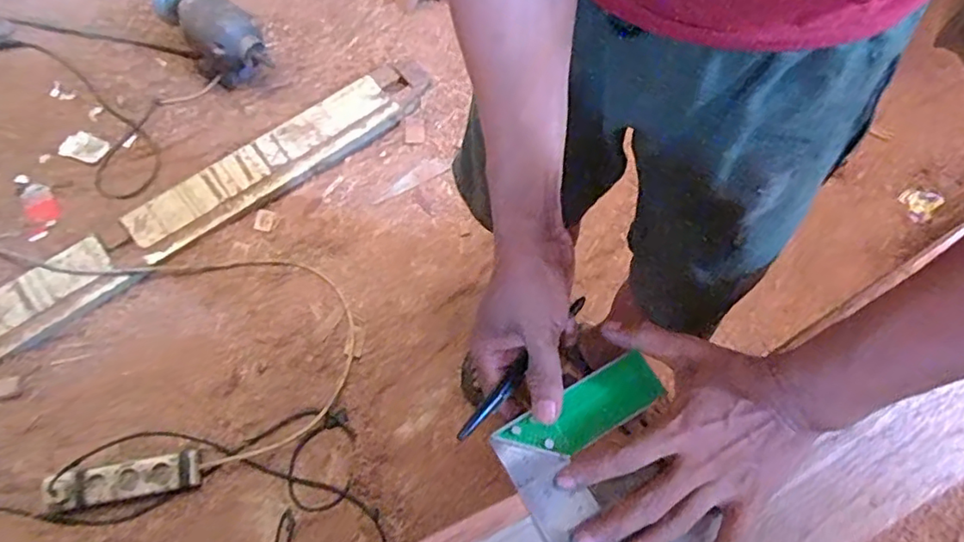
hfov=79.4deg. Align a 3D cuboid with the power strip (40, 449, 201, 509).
[{"bbox_3d":[-0.623,0.366,1.017,0.237,0.044,0.068,-5,65,-21],"label":"power strip"}]

